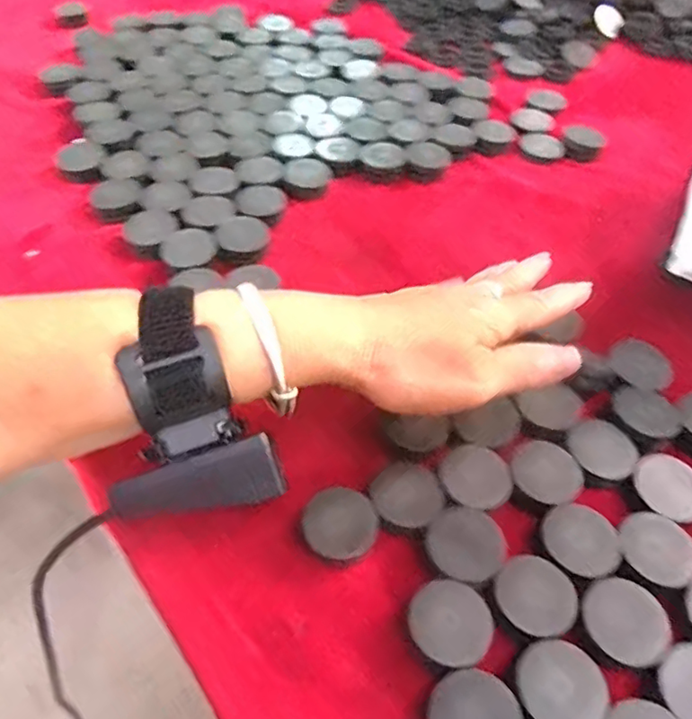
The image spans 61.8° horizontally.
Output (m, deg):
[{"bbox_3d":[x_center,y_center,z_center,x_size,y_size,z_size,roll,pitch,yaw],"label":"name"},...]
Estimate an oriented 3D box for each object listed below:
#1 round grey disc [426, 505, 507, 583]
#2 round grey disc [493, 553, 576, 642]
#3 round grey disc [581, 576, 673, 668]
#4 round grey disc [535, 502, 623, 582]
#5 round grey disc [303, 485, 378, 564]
[{"bbox_3d":[0.053,0.081,0.253,0.032,0.004,0.032,1,52,-1],"label":"round grey disc"},{"bbox_3d":[0.079,0.098,0.240,0.030,0.004,0.032,1,52,-1],"label":"round grey disc"},{"bbox_3d":[0.113,0.105,0.233,0.033,0.004,0.032,1,52,-1],"label":"round grey disc"},{"bbox_3d":[0.104,0.078,0.253,0.033,0.004,0.035,1,52,-1],"label":"round grey disc"},{"bbox_3d":[-0.002,0.072,0.257,0.032,0.005,0.031,1,52,-1],"label":"round grey disc"}]

